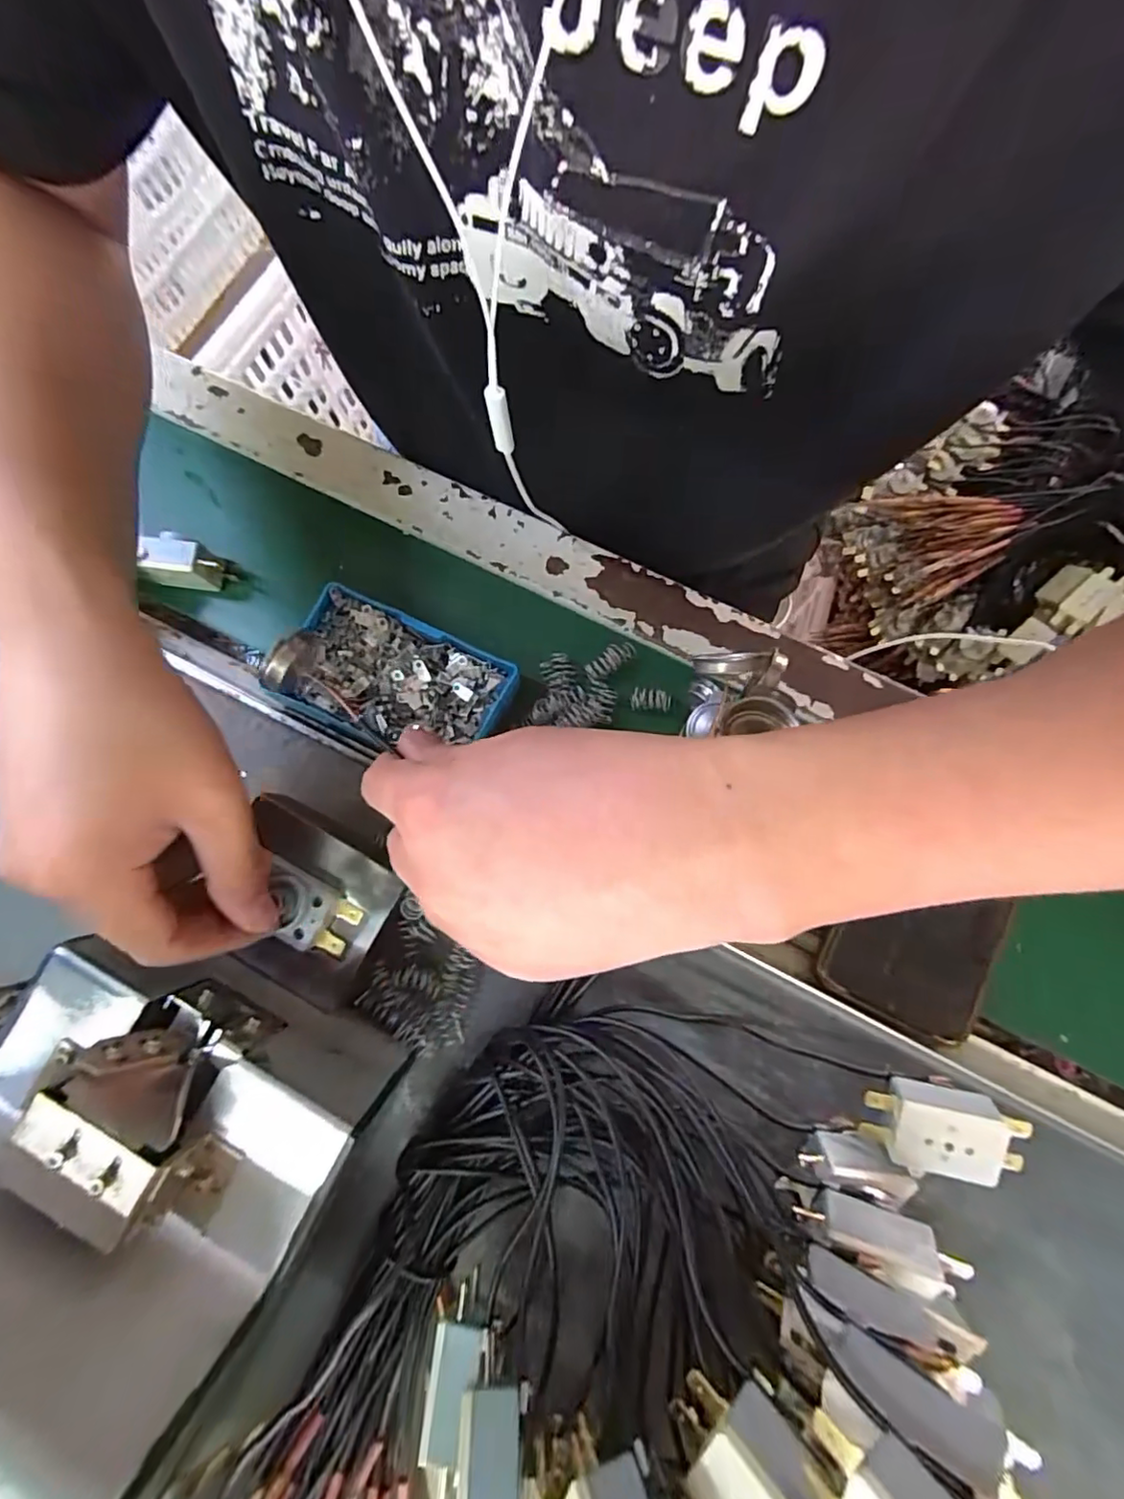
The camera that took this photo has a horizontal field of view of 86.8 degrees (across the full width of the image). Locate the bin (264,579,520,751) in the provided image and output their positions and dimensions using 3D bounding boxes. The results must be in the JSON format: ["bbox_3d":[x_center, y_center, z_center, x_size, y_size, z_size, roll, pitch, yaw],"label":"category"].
[{"bbox_3d":[-0.090,-0.037,0.320,0.119,0.024,0.067,26,83,6],"label":"bin"}]

